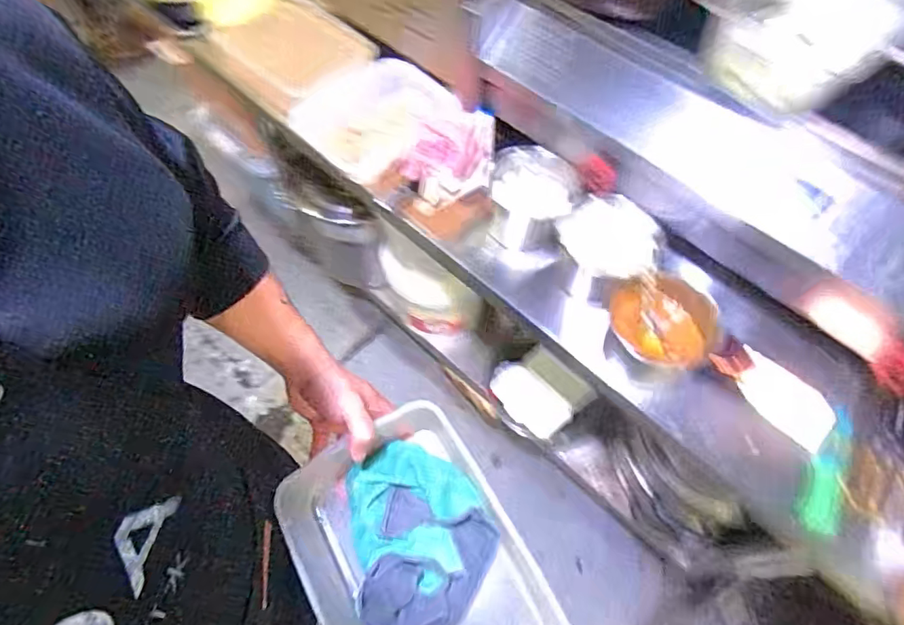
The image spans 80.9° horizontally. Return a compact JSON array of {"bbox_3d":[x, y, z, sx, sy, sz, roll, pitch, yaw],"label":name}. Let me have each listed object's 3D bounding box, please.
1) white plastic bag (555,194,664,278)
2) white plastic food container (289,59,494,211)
[{"bbox_3d":[0.223,-0.109,0.760,0.134,0.057,0.113,21,63,13],"label":"white plastic bag"},{"bbox_3d":[-0.095,-0.328,0.932,0.384,0.089,0.220,32,66,18],"label":"white plastic food container"}]

